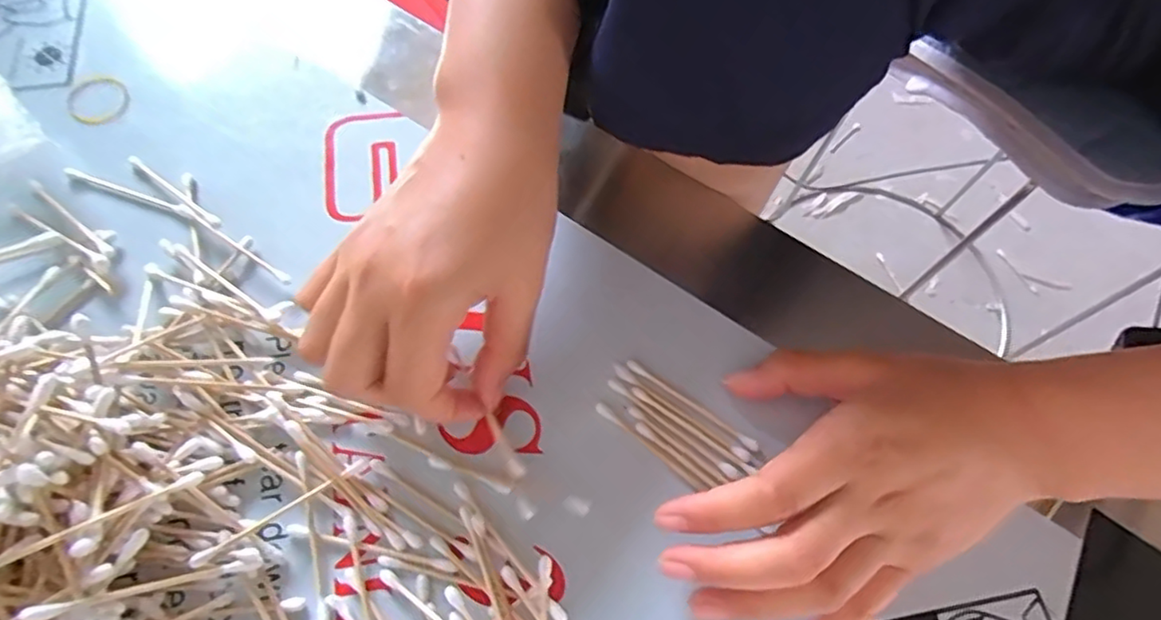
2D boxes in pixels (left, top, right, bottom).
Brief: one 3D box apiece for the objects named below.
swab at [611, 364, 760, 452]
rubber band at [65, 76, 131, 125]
[{"bbox_3d":[0.052,0.044,0.292,0.070,0.004,0.005,34,70,11],"label":"swab"},{"bbox_3d":[-0.269,-0.117,0.347,0.036,0.004,0.032,27,65,12],"label":"rubber band"}]

